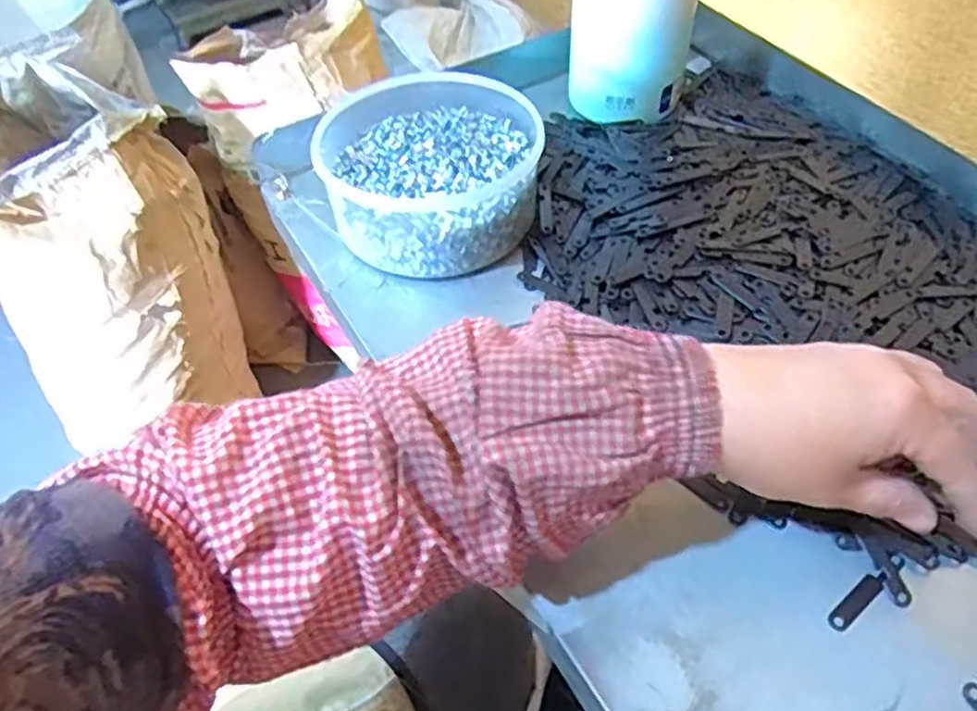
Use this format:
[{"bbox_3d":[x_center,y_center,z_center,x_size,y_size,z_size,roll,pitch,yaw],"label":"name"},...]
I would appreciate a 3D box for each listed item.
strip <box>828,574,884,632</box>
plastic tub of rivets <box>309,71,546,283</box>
[{"bbox_3d":[0.167,0.112,0.335,0.034,0.004,0.009,-33,56,-21],"label":"strip"},{"bbox_3d":[-0.039,-0.135,0.515,0.148,0.060,0.166,-1,50,3],"label":"plastic tub of rivets"}]

